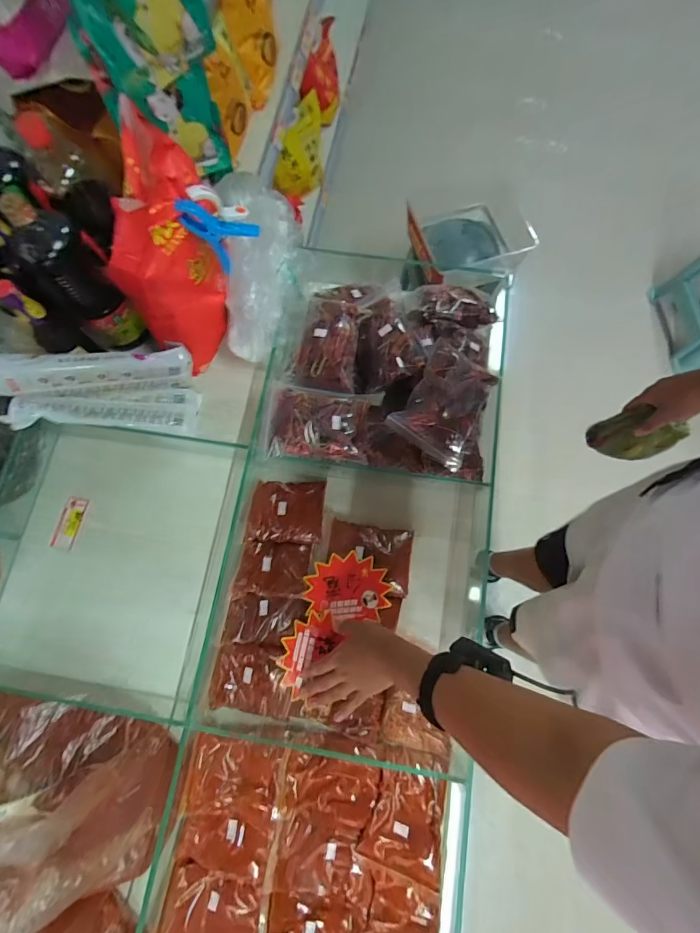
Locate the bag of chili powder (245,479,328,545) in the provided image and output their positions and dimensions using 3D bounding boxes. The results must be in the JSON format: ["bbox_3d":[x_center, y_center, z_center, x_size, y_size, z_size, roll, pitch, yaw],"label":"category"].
[{"bbox_3d":[-0.108,0.073,0.694,0.122,0.015,0.106,2,75,2],"label":"bag of chili powder"}]

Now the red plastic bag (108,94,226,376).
[{"bbox_3d":[-0.272,-0.330,0.659,0.132,0.294,0.193,23,77,7],"label":"red plastic bag"}]

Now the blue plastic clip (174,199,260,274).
[{"bbox_3d":[-0.190,-0.347,0.618,0.104,0.105,0.027,-5,75,0],"label":"blue plastic clip"}]

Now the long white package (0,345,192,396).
[{"bbox_3d":[-0.408,-0.161,0.664,0.277,0.059,0.038,-11,71,-22],"label":"long white package"}]

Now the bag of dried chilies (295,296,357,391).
[{"bbox_3d":[-0.036,-0.218,0.697,0.095,0.054,0.167,6,75,3],"label":"bag of dried chilies"}]

